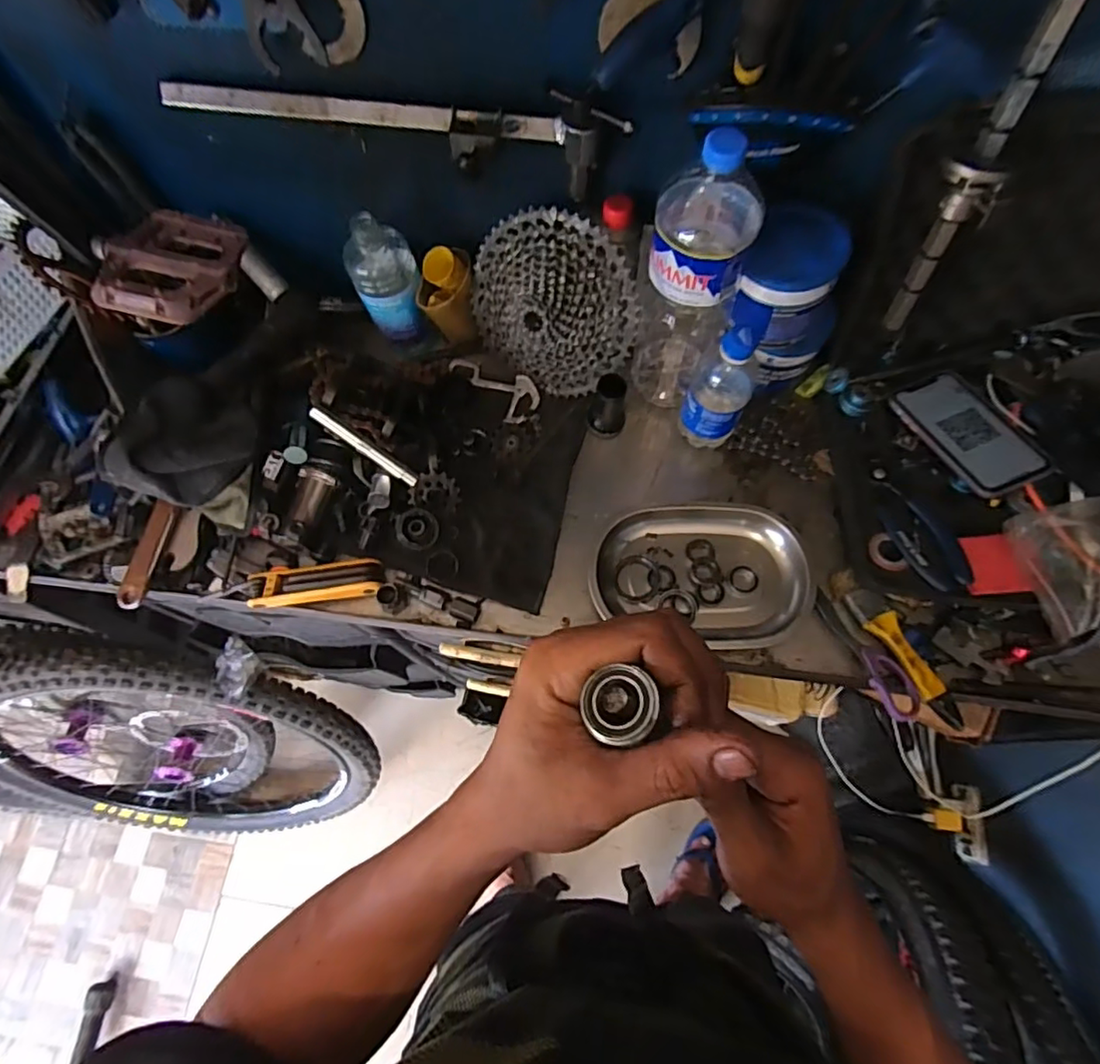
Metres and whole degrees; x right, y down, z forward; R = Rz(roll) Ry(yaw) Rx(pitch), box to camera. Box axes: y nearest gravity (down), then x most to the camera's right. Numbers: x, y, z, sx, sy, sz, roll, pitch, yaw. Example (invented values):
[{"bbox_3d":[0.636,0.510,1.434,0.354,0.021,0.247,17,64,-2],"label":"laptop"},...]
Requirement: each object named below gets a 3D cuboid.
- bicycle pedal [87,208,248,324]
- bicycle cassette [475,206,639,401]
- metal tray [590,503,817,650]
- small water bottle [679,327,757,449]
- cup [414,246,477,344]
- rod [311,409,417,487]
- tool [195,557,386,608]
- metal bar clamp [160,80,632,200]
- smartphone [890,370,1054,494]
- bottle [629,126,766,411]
[{"bbox_3d":[-0.301,-0.214,0.471,0.105,0.025,0.111,12,69,7],"label":"bicycle pedal"},{"bbox_3d":[-0.003,-0.238,0.640,0.194,0.184,0.050,33,43,3],"label":"bicycle cassette"},{"bbox_3d":[0.156,0.039,0.613,0.218,0.032,0.144,1,69,3],"label":"metal tray"},{"bbox_3d":[0.178,-0.150,0.612,0.057,0.157,0.067,29,73,13],"label":"small water bottle"},{"bbox_3d":[-0.119,-0.274,0.698,0.061,0.087,0.064,-1,68,2],"label":"cup"},{"bbox_3d":[-0.197,-0.088,0.633,0.127,0.009,0.012,37,73,-11],"label":"rod"},{"bbox_3d":[-0.267,0.054,0.615,0.176,0.023,0.040,-8,68,0],"label":"tool"},{"bbox_3d":[-0.141,-0.366,0.557,0.425,0.081,0.064,10,69,7],"label":"metal bar clamp"},{"bbox_3d":[0.431,-0.106,0.617,0.085,0.014,0.152,-23,56,-3],"label":"smartphone"},{"bbox_3d":[0.134,-0.232,0.592,0.087,0.313,0.093,12,69,7],"label":"bottle"}]

